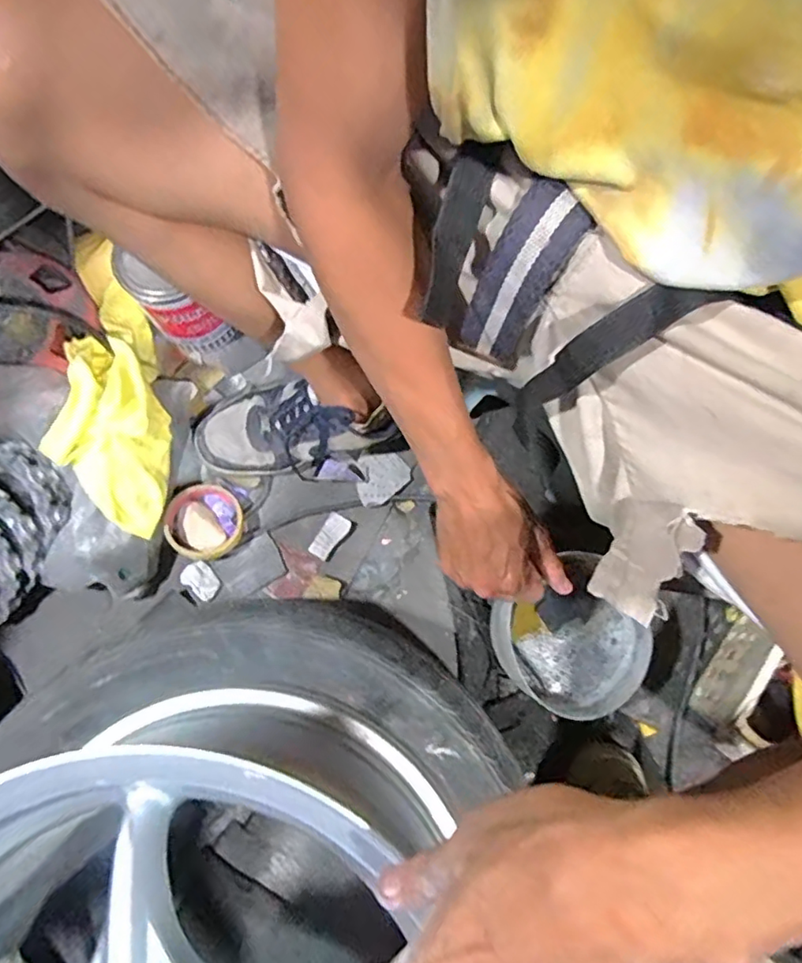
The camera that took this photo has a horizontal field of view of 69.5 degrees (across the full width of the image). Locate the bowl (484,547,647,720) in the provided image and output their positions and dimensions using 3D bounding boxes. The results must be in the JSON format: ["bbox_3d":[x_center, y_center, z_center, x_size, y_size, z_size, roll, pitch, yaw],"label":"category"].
[{"bbox_3d":[0.176,0.164,0.597,0.140,0.060,0.140,0,78,0],"label":"bowl"}]

